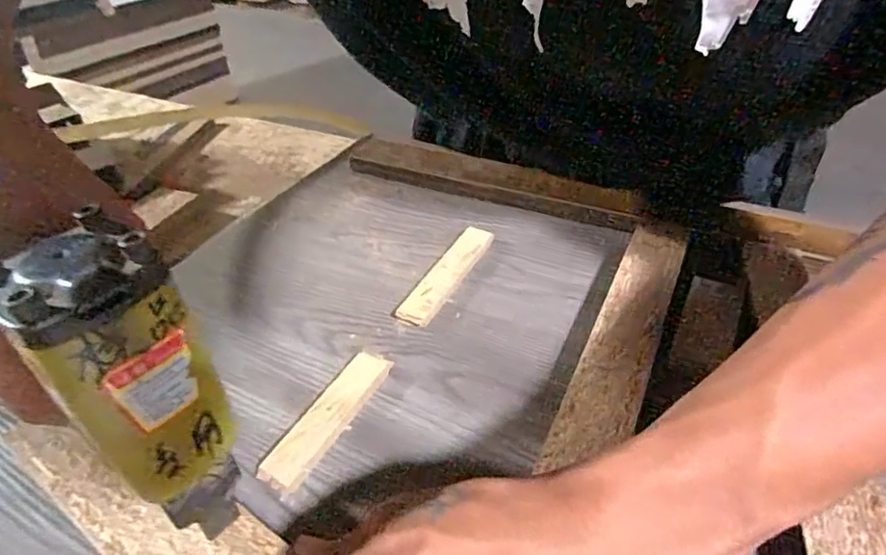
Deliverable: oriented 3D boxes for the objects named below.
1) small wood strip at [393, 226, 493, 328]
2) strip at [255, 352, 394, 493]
[{"bbox_3d":[0.004,-0.003,0.410,0.027,0.012,0.108,16,41,23],"label":"small wood strip"},{"bbox_3d":[-0.062,0.076,0.318,0.022,0.012,0.092,15,41,22],"label":"strip"}]

